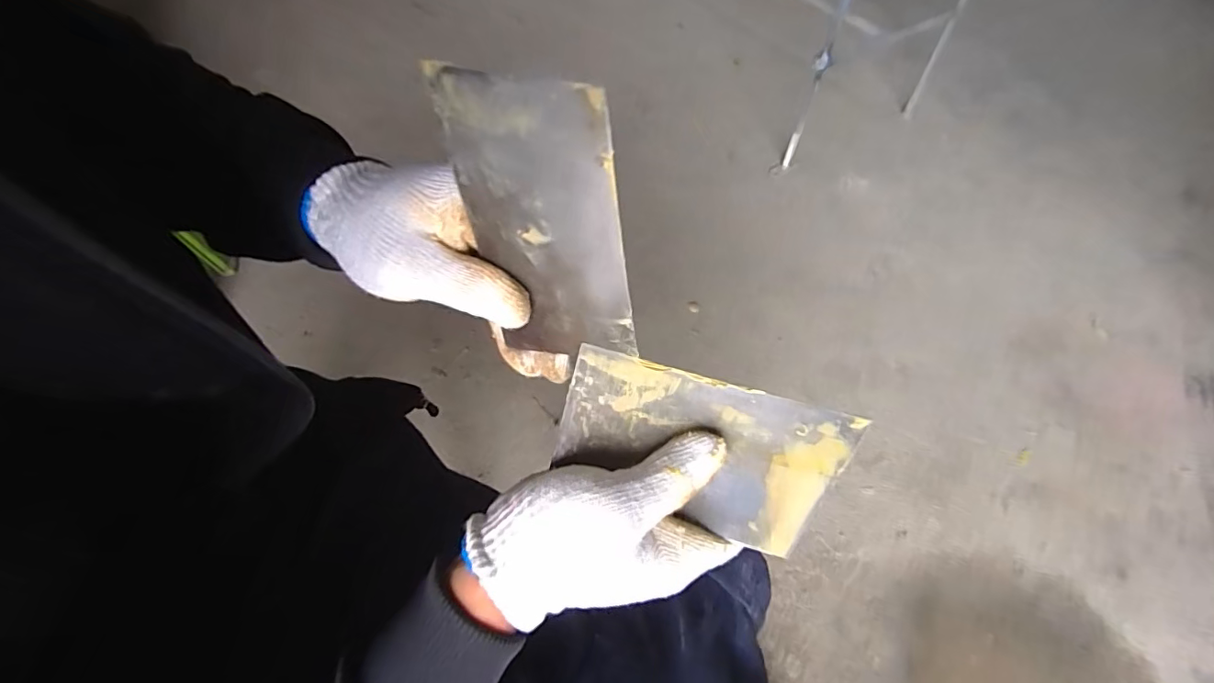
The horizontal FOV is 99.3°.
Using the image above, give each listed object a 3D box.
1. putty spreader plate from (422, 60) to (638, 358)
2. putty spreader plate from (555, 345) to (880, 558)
[{"bbox_3d":[-0.027,-0.047,0.226,0.071,0.131,0.004,8,42,20],"label":"putty spreader plate"},{"bbox_3d":[0.044,0.052,0.252,0.136,0.006,0.069,15,83,7],"label":"putty spreader plate"}]

